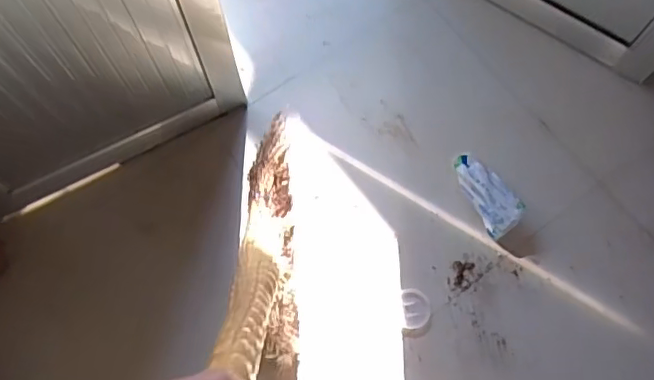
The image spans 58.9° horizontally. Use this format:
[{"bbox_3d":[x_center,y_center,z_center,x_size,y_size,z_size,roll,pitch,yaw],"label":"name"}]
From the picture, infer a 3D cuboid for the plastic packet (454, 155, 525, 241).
[{"bbox_3d":[0.344,0.005,1.229,0.096,0.042,0.191,-21,72,-6],"label":"plastic packet"}]

